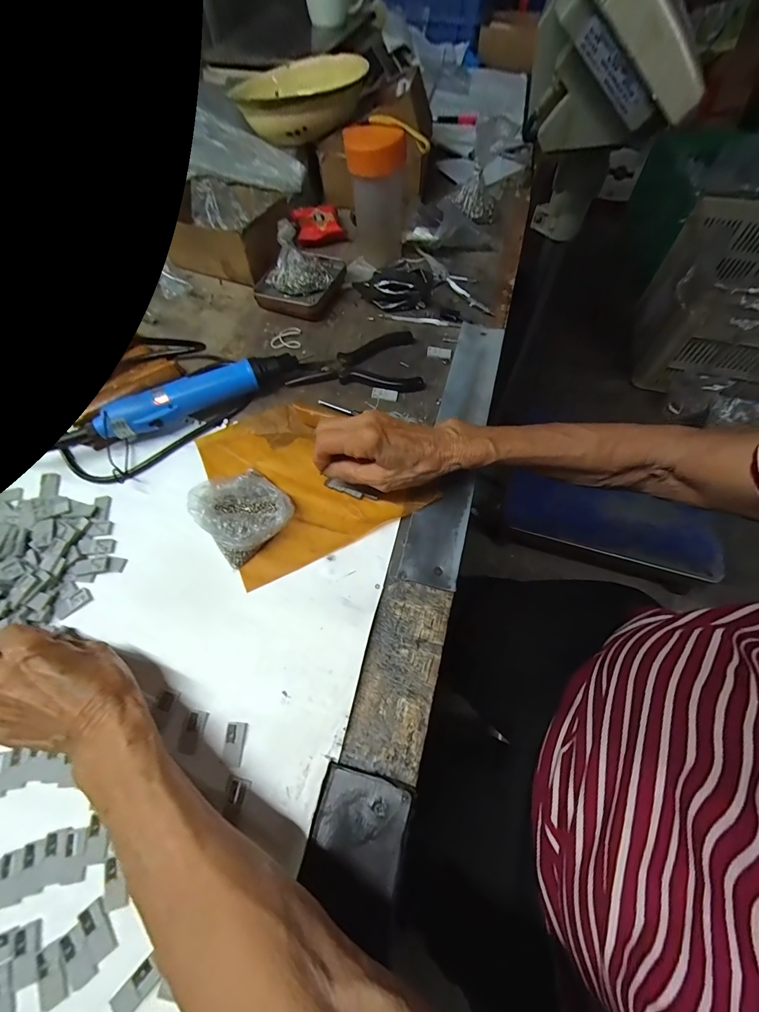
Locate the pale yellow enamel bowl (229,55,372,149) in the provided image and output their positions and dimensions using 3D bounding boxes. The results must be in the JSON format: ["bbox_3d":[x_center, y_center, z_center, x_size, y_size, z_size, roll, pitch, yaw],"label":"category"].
[{"bbox_3d":[-0.113,-0.621,0.574,0.169,0.059,0.152,14,64,9],"label":"pale yellow enamel bowl"}]

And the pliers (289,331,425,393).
[{"bbox_3d":[-0.030,-0.168,0.443,0.152,0.016,0.090,-4,62,-1],"label":"pliers"}]

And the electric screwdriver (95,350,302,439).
[{"bbox_3d":[-0.189,-0.120,0.406,0.205,0.043,0.034,-27,65,-12],"label":"electric screwdriver"}]

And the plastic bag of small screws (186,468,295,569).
[{"bbox_3d":[-0.119,0.006,0.335,0.072,0.046,0.069,-35,67,-16],"label":"plastic bag of small screws"}]

